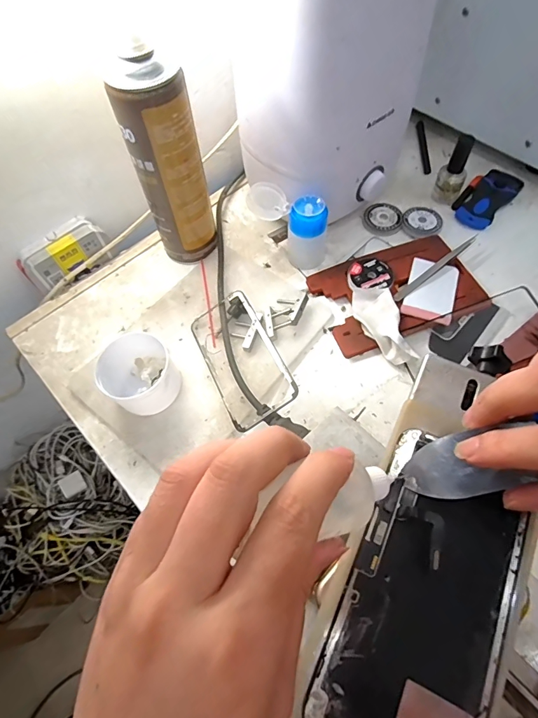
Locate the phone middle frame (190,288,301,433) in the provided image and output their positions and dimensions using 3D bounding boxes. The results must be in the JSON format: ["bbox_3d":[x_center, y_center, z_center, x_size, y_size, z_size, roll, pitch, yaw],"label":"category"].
[{"bbox_3d":[-0.030,-0.004,0.402,0.071,0.012,0.149,-34,58,7],"label":"phone middle frame"}]

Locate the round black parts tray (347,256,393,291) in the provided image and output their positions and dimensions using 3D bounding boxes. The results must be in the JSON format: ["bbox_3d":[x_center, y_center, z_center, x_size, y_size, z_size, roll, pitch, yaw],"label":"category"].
[{"bbox_3d":[0.112,-0.092,0.452,0.047,0.012,0.049,10,63,8],"label":"round black parts tray"}]

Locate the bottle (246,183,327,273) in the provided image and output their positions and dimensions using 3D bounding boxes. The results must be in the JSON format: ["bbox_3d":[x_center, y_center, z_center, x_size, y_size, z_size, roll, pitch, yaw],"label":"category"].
[{"bbox_3d":[0.019,-0.153,0.461,0.094,0.079,0.033,35,69,19],"label":"bottle"}]

